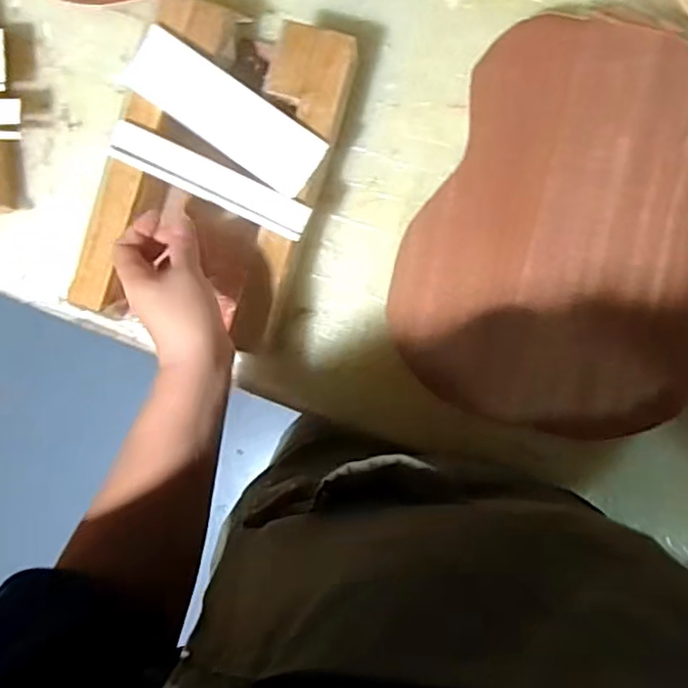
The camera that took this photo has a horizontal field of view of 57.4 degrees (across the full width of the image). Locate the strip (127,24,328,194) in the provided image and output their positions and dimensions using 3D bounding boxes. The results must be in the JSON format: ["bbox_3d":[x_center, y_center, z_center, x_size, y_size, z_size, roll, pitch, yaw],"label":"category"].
[{"bbox_3d":[-0.097,-0.188,0.508,0.175,0.005,0.054,35,91,5],"label":"strip"}]

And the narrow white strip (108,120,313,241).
[{"bbox_3d":[-0.109,-0.134,0.511,0.174,0.010,0.033,25,91,5],"label":"narrow white strip"}]

